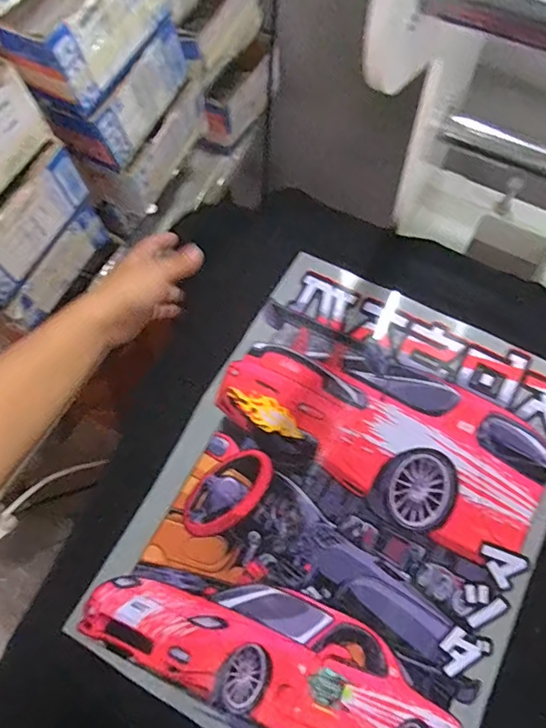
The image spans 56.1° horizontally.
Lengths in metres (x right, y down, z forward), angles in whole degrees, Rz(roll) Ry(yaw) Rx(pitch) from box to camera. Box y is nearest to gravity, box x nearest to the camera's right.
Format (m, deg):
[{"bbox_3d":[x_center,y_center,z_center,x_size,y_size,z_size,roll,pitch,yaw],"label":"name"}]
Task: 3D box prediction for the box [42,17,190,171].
[{"bbox_3d":[-0.158,-0.285,0.540,0.055,0.078,0.165,28,74,12],"label":"box"}]

